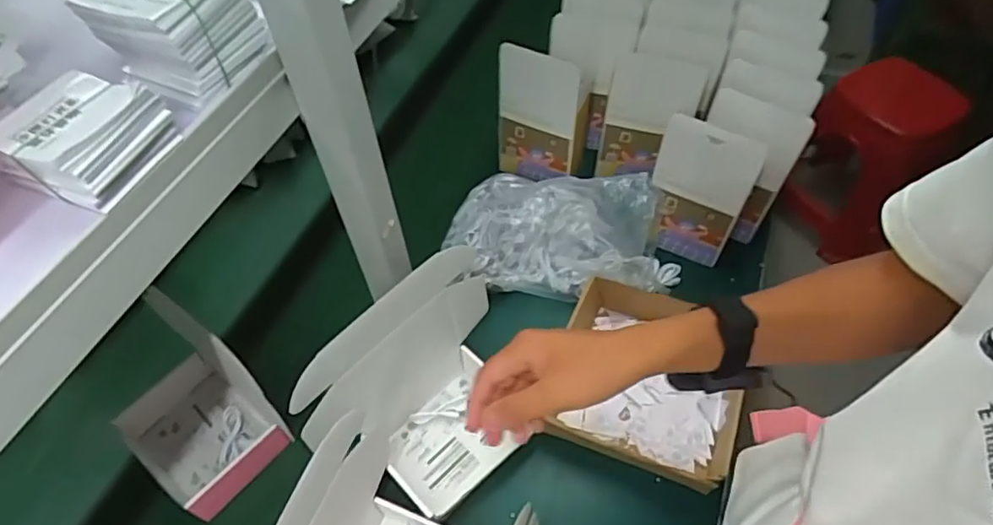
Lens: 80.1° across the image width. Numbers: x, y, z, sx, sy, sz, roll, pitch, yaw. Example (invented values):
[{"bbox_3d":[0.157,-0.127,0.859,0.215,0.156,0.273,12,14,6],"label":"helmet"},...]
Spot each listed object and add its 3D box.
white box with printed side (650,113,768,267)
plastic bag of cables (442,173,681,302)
[{"bbox_3d":[0.265,-0.089,0.783,0.117,0.229,0.023,18,56,14],"label":"white box with printed side"},{"bbox_3d":[0.090,-0.046,0.795,0.320,0.156,0.173,17,56,13],"label":"plastic bag of cables"}]

